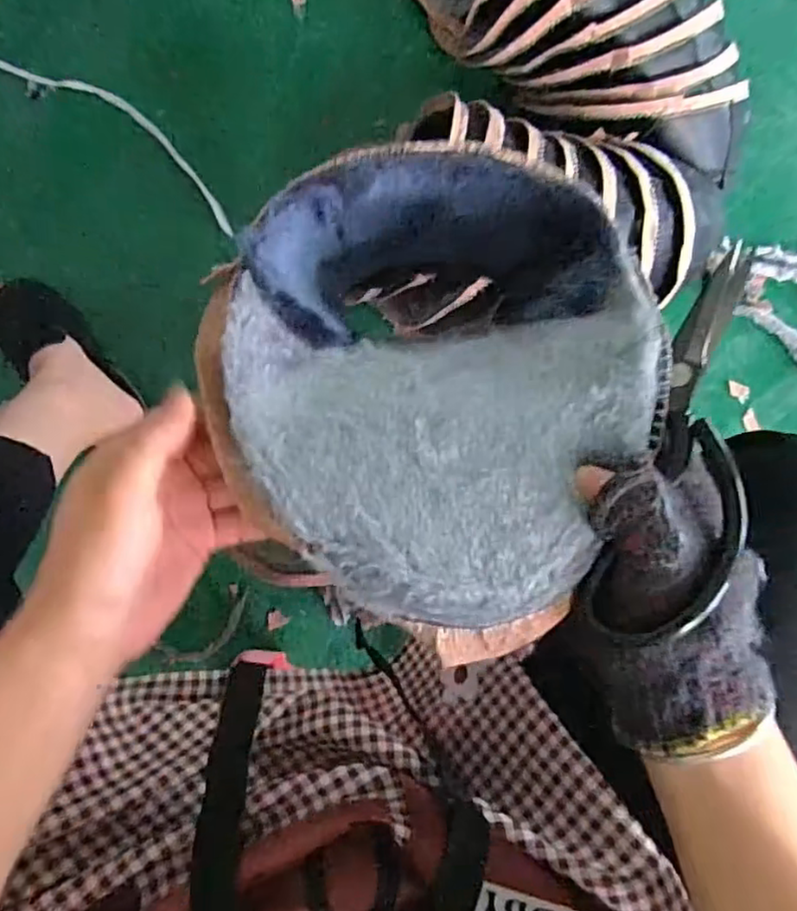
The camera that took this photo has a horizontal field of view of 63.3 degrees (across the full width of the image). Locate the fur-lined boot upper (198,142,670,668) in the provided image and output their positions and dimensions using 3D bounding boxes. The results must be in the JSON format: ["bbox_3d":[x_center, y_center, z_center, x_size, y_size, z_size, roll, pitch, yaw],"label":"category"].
[{"bbox_3d":[0.016,-0.048,0.304,0.187,0.120,0.215,31,84,-3],"label":"fur-lined boot upper"}]

